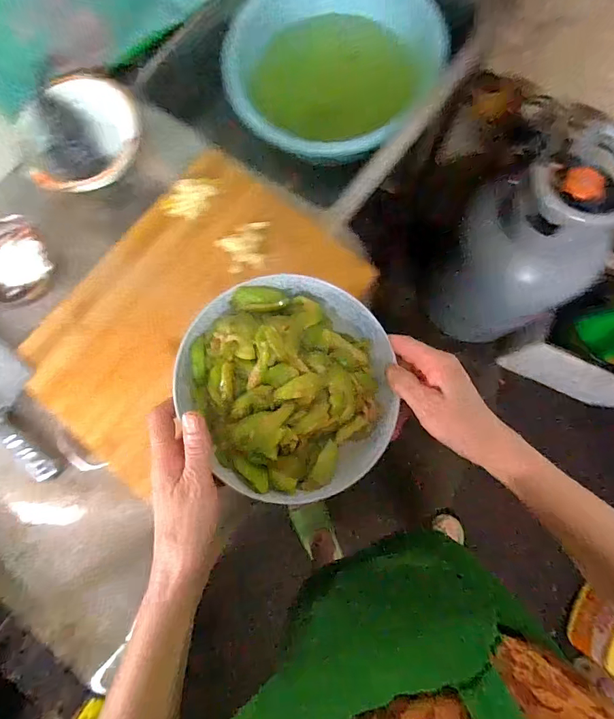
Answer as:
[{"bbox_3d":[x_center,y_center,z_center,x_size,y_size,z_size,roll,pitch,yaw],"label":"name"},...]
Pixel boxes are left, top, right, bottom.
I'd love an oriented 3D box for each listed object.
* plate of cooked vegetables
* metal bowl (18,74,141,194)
[{"bbox_3d":[-0.010,0.019,0.356,0.173,0.051,0.187,0,78,1],"label":"plate of cooked vegetables"},{"bbox_3d":[-0.285,-0.287,0.529,0.134,0.036,0.142,0,78,1],"label":"metal bowl"}]

